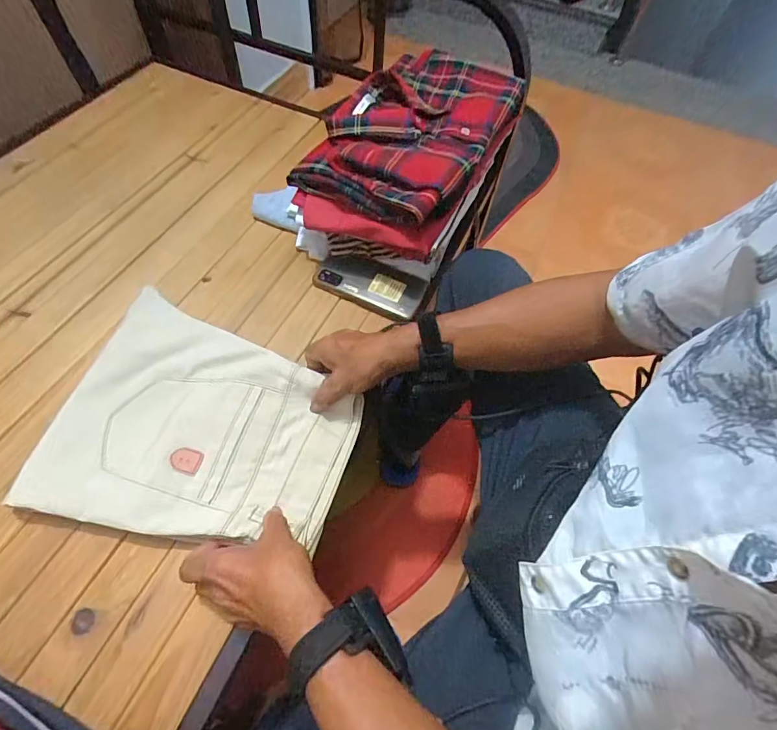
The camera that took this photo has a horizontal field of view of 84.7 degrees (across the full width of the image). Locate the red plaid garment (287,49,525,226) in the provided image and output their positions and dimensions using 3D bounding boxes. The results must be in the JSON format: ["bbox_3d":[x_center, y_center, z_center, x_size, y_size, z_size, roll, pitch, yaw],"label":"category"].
[{"bbox_3d":[0.033,-0.339,0.613,0.229,0.049,0.323,27,61,12],"label":"red plaid garment"}]

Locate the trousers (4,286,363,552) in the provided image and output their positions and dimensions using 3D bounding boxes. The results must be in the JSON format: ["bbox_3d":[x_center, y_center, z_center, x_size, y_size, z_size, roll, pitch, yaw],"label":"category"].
[{"bbox_3d":[-0.199,0.061,0.490,0.312,0.043,0.260,10,60,5],"label":"trousers"}]

